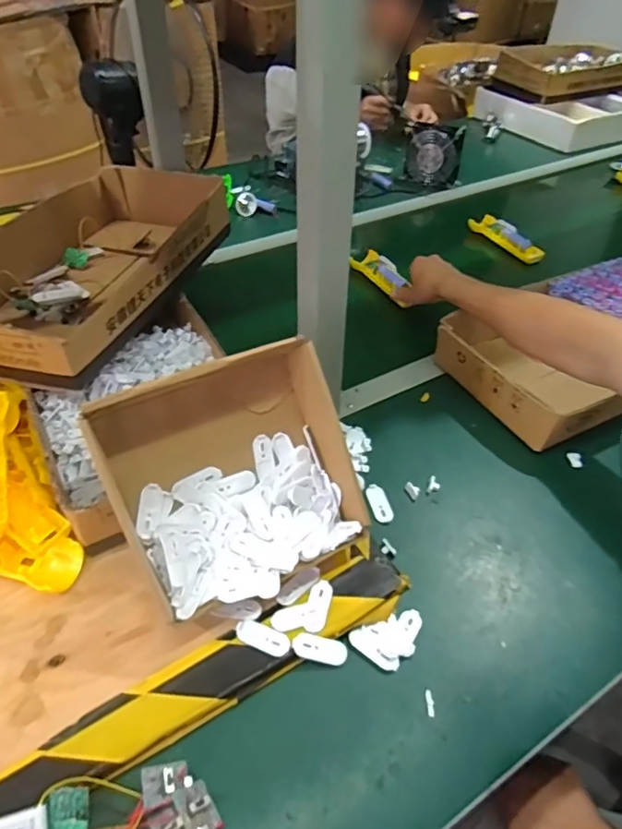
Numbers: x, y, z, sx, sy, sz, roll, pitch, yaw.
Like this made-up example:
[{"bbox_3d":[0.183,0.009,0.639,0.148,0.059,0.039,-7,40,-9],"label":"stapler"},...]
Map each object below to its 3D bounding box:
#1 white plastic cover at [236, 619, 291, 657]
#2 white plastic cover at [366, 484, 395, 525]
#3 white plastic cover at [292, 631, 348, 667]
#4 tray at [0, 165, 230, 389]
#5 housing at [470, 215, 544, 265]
[{"bbox_3d":[-0.043,0.199,0.490,0.049,0.004,0.021,18,47,15],"label":"white plastic cover"},{"bbox_3d":[0.077,0.099,0.616,0.023,0.004,0.051,-12,46,-14],"label":"white plastic cover"},{"bbox_3d":[0.008,0.210,0.491,0.050,0.007,0.020,18,44,-11],"label":"white plastic cover"},{"bbox_3d":[-0.293,-0.213,0.740,0.247,0.088,0.464,14,46,11],"label":"tray"},{"bbox_3d":[0.382,-0.350,1.076,0.039,0.035,0.171,-25,51,-25],"label":"housing"}]

